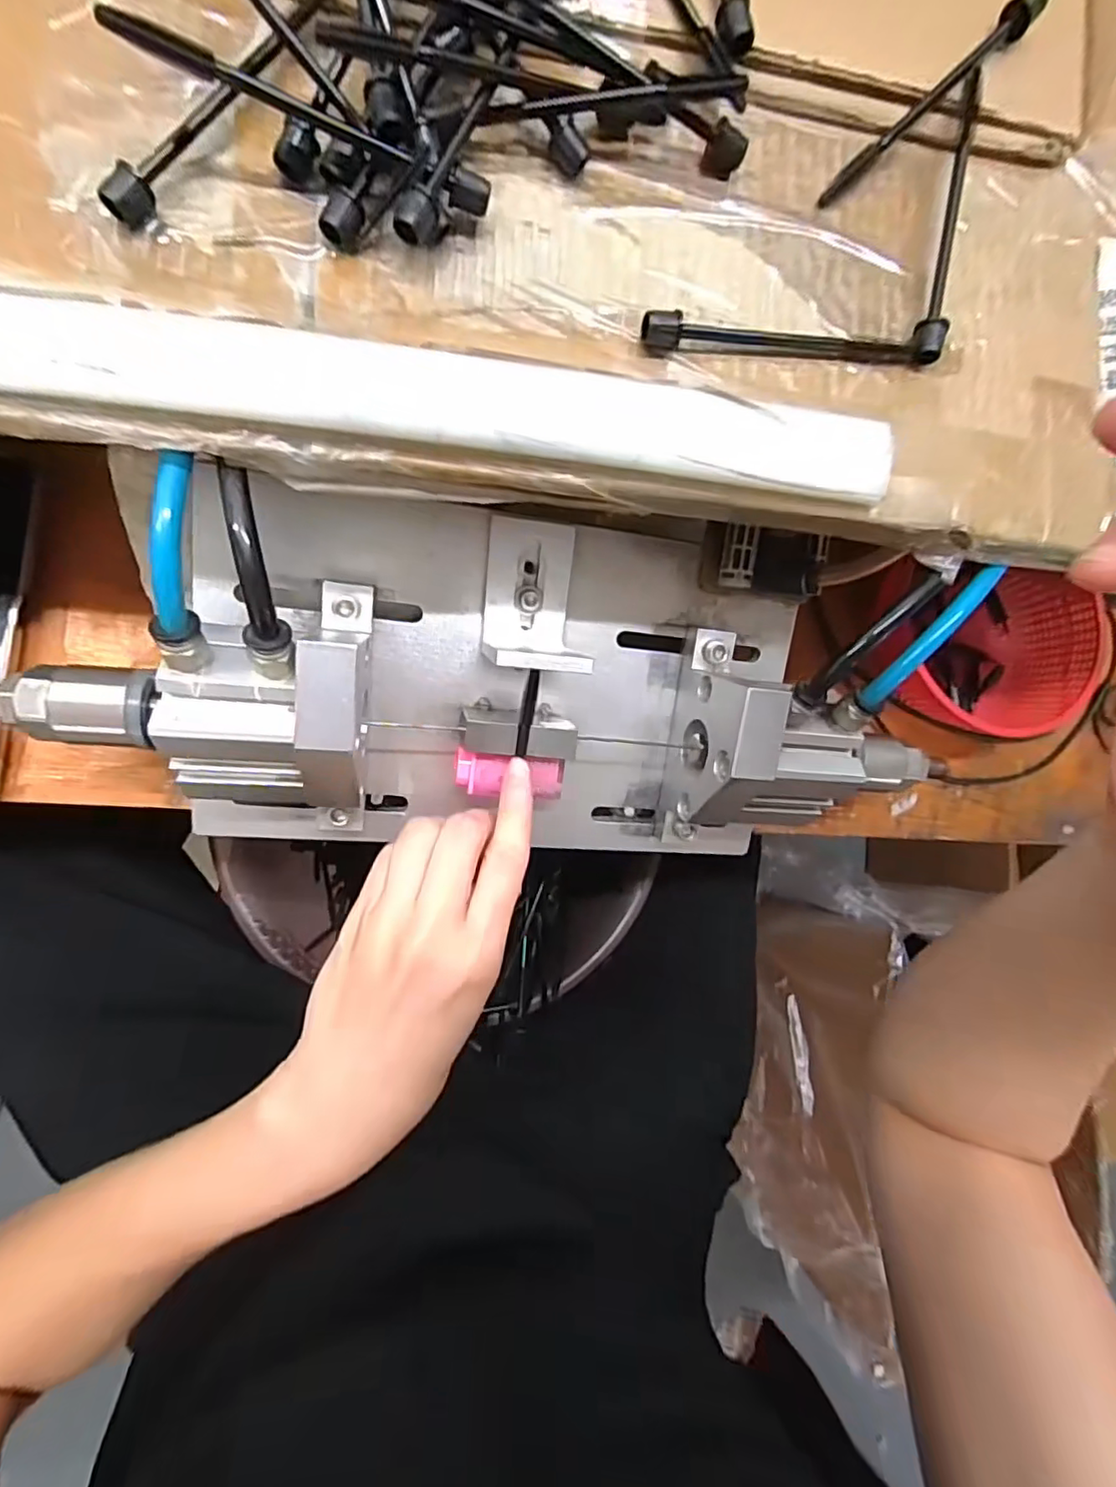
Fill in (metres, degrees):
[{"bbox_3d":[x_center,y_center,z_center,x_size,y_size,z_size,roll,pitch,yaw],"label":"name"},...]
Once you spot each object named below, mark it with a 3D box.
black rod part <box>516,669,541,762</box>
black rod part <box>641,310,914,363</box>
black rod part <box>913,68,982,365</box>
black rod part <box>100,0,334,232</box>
[{"bbox_3d":[-0.013,-0.013,0.262,0.005,0.004,0.037,9,101,-10],"label":"black rod part"},{"bbox_3d":[0.078,-0.138,0.209,0.102,0.011,0.009,-4,89,-10],"label":"black rod part"},{"bbox_3d":[0.140,-0.187,0.221,0.008,0.013,0.100,11,87,-9],"label":"black rod part"},{"bbox_3d":[-0.097,-0.194,0.180,0.008,0.011,0.104,33,83,-7],"label":"black rod part"}]

